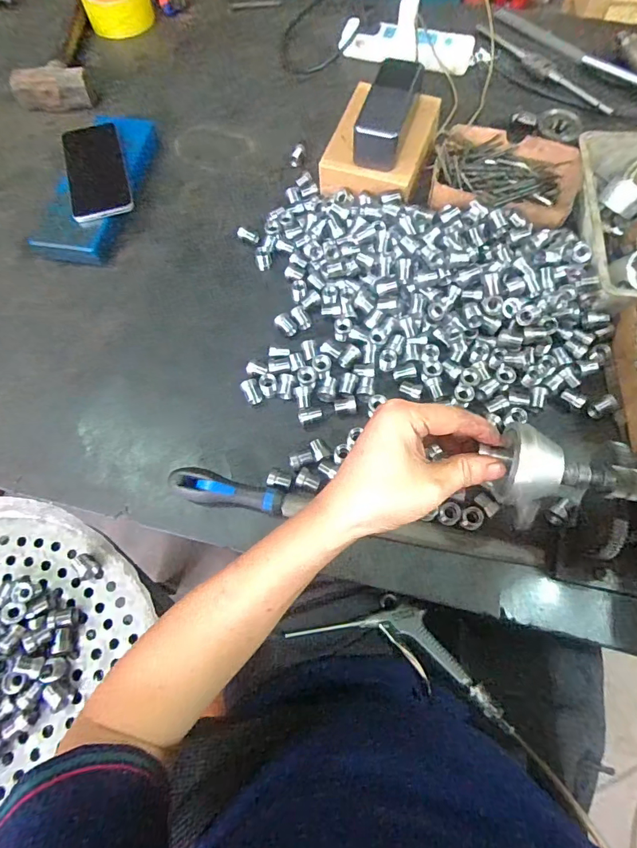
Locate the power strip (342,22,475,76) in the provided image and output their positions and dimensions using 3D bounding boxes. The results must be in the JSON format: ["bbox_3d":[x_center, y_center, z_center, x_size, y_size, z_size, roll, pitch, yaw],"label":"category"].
[{"bbox_3d":[0.139,-0.594,0.708,0.207,0.037,0.072,7,68,5],"label":"power strip"}]

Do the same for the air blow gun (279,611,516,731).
[{"bbox_3d":[0.100,0.250,0.508,0.237,0.019,0.089,18,50,12],"label":"air blow gun"}]

